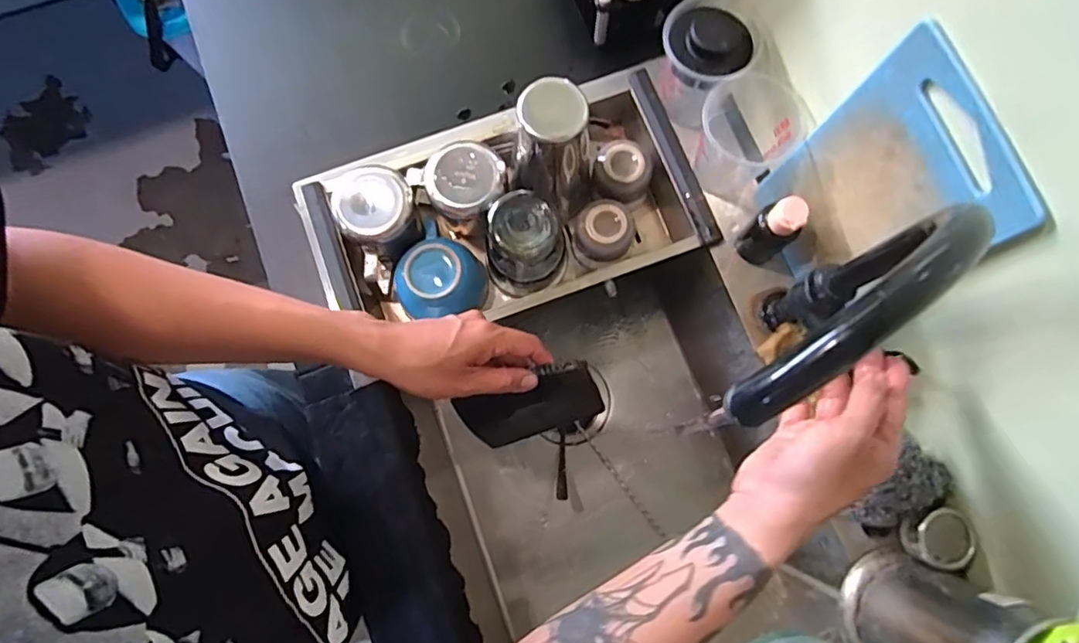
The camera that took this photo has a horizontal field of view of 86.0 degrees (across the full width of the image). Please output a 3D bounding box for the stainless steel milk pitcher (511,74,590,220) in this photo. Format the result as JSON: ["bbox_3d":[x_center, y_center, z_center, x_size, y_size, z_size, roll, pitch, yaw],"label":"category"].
[{"bbox_3d":[0.016,-0.157,0.567,0.076,0.161,0.075,0,79,0],"label":"stainless steel milk pitcher"}]

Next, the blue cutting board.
[{"bbox_3d":[0.251,-0.099,0.450,0.013,0.221,0.137,-15,80,-11],"label":"blue cutting board"}]

